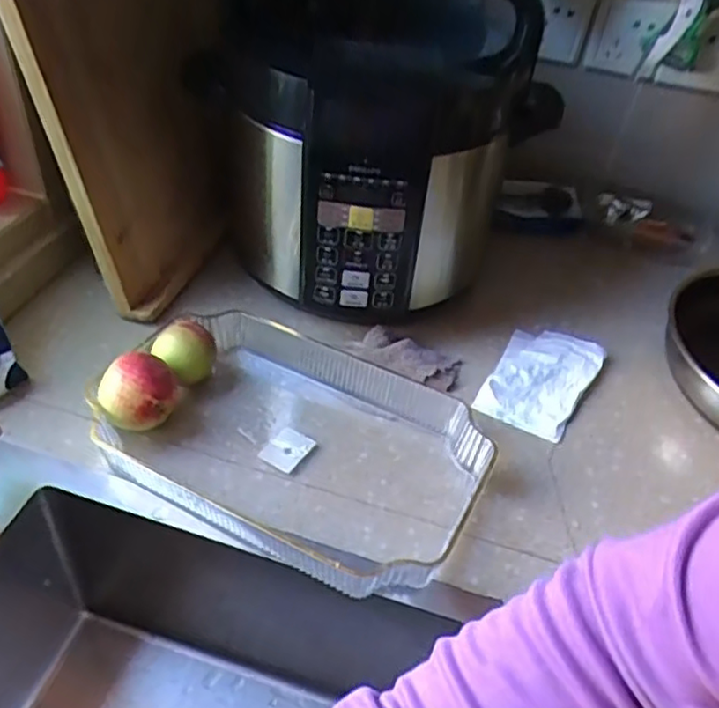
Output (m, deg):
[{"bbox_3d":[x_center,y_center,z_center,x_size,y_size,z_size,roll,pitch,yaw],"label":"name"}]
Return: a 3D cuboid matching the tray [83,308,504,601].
[{"bbox_3d":[-0.046,0.072,0.554,0.289,0.044,0.197,20,44,15],"label":"tray"}]

